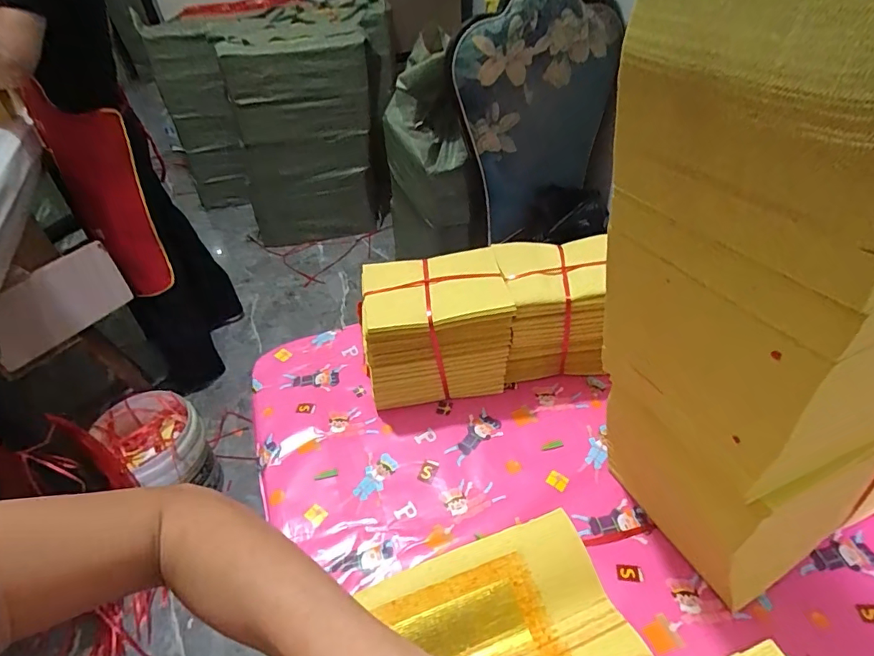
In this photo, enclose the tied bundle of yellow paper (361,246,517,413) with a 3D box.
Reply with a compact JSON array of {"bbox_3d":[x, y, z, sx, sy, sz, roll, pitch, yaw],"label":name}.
[{"bbox_3d":[-0.002,0.002,0.600,0.160,0.152,0.118,-6,43,-3],"label":"tied bundle of yellow paper"}]

